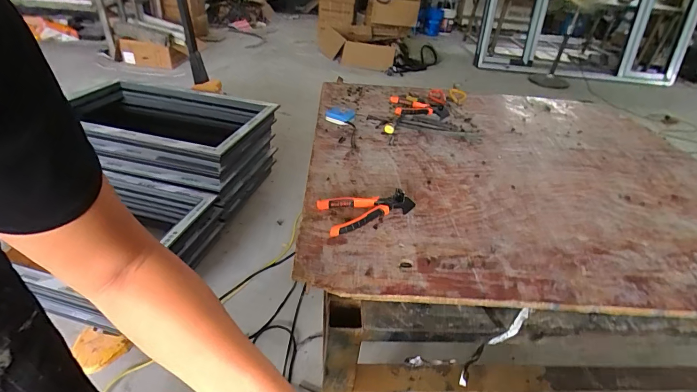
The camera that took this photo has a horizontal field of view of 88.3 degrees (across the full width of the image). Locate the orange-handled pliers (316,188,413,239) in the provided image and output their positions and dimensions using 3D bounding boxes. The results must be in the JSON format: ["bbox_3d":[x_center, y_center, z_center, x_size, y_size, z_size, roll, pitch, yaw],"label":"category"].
[{"bbox_3d":[0.026,0.018,0.649,0.162,0.032,0.086,-15,40,-26],"label":"orange-handled pliers"}]

